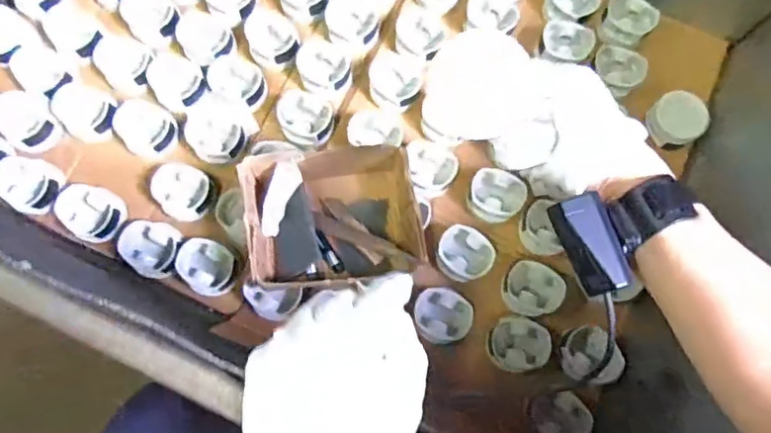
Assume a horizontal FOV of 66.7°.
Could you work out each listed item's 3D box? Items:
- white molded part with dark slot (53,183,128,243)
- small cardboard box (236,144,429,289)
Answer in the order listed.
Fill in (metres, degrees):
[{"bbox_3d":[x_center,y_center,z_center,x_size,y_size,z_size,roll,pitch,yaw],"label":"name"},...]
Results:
[{"bbox_3d":[-0.407,-0.006,0.811,0.082,0.054,0.075,28,77,5],"label":"white molded part with dark slot"},{"bbox_3d":[-0.066,0.002,0.746,0.207,0.089,0.158,-9,77,-3],"label":"small cardboard box"}]

